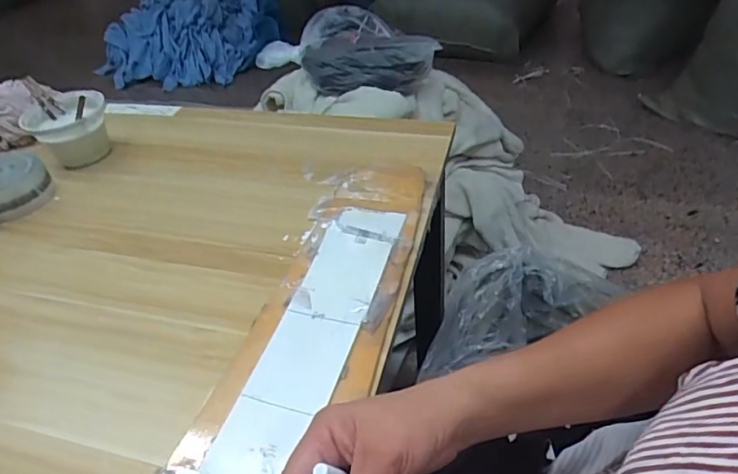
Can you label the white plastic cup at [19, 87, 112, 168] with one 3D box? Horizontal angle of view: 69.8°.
[{"bbox_3d":[-0.411,-0.147,0.733,0.093,0.088,0.079,-4,41,3],"label":"white plastic cup"}]

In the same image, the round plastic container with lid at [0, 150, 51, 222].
[{"bbox_3d":[-0.472,-0.069,0.686,0.096,0.048,0.113,-34,48,-28],"label":"round plastic container with lid"}]

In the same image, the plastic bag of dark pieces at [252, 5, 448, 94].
[{"bbox_3d":[-0.064,-0.399,1.120,0.408,0.108,0.184,26,50,33],"label":"plastic bag of dark pieces"}]

